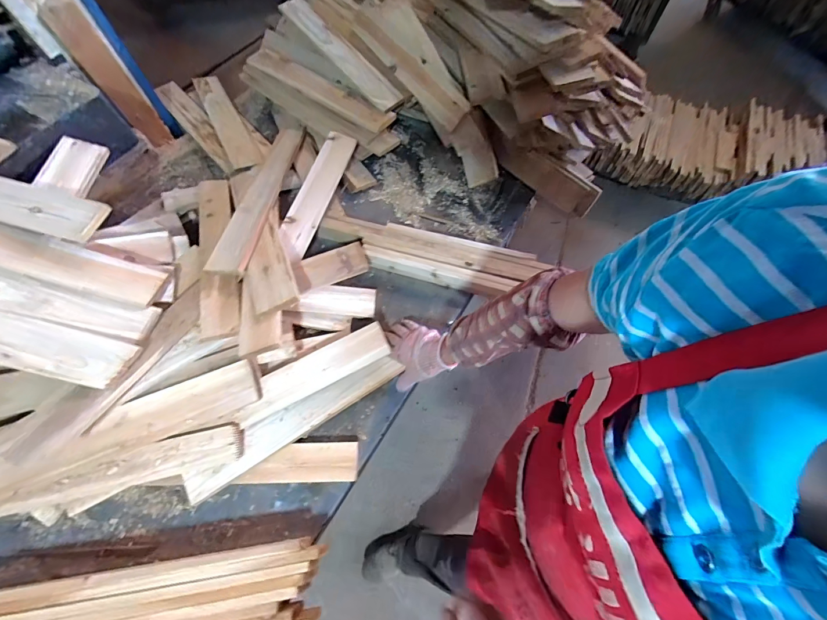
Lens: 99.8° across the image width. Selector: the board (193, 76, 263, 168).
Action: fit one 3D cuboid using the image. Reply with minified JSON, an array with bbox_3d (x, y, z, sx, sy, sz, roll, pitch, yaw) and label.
[{"bbox_3d":[-0.571,-0.577,1.057,0.084,0.026,0.476,-28,66,-14],"label":"board"}]

